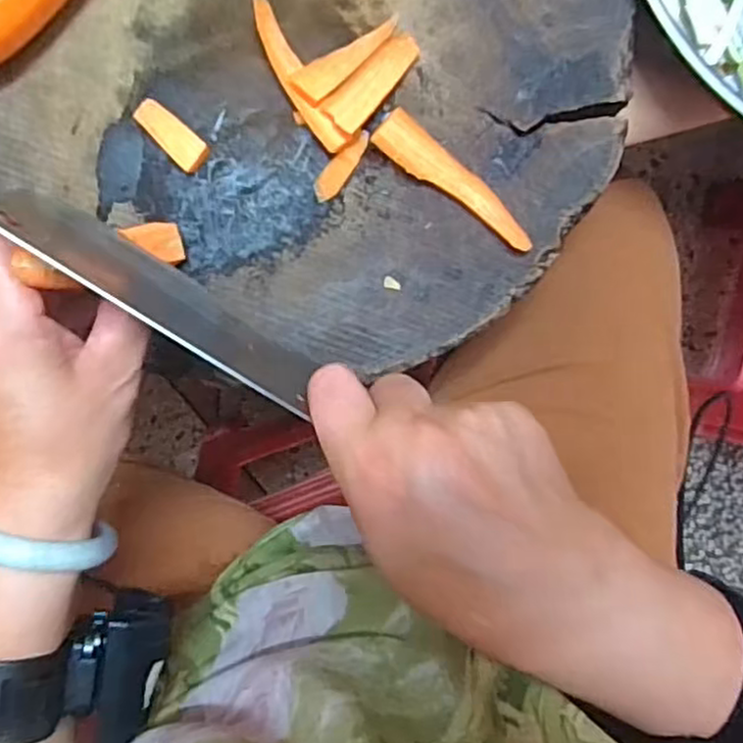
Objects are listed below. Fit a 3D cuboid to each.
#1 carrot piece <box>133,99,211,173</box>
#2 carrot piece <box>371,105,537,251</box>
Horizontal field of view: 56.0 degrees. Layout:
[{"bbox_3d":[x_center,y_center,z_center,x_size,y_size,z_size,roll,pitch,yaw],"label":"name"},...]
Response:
[{"bbox_3d":[-0.101,-0.119,0.352,0.040,0.008,0.018,41,94,-6],"label":"carrot piece"},{"bbox_3d":[0.043,-0.095,0.359,0.095,0.009,0.022,40,94,-6],"label":"carrot piece"}]

